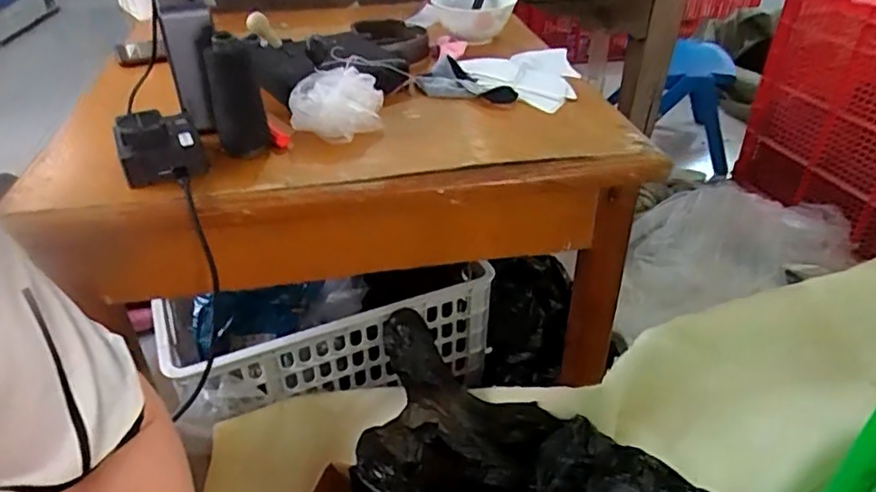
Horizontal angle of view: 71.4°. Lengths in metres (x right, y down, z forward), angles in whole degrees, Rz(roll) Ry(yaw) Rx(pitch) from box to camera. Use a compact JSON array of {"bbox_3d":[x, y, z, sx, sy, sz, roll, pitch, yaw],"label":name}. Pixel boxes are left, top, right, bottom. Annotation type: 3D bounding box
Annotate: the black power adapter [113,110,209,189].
[{"bbox_3d":[-0.261,-0.093,0.569,0.070,0.042,0.079,-18,40,-22],"label":"black power adapter"}]

